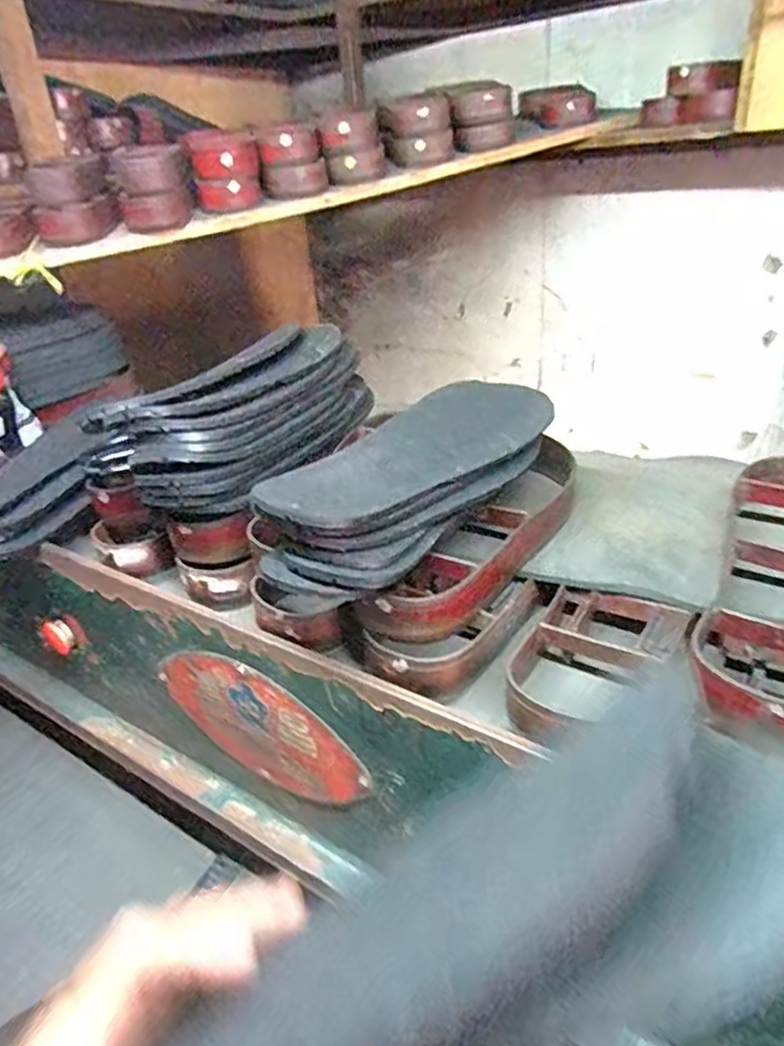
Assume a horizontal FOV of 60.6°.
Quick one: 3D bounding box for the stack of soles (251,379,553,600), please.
[{"bbox_3d":[0.018,-0.041,0.525,0.108,0.060,0.287,18,37,36],"label":"stack of soles"}]

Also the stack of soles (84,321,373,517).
[{"bbox_3d":[-0.132,-0.098,0.611,0.109,0.091,0.277,9,32,24],"label":"stack of soles"}]

